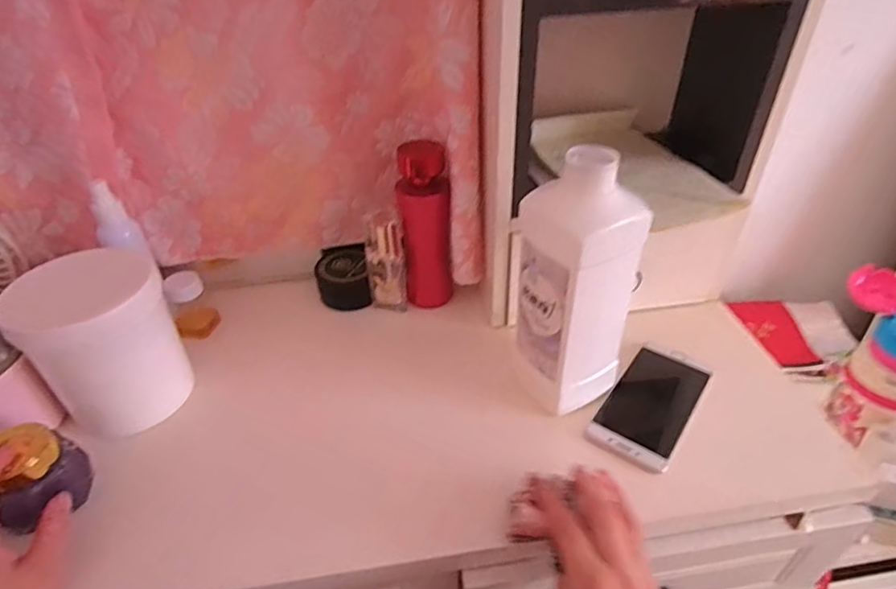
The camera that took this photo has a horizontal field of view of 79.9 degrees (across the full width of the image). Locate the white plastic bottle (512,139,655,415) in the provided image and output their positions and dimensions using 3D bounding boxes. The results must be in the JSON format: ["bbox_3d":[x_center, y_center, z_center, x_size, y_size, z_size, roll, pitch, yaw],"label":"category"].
[{"bbox_3d":[0.105,-0.007,0.458,0.075,0.234,0.075,-22,42,-23],"label":"white plastic bottle"}]

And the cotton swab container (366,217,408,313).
[{"bbox_3d":[-0.067,-0.036,0.602,0.038,0.110,0.029,4,38,9],"label":"cotton swab container"}]

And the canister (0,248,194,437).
[{"bbox_3d":[-0.308,0.048,0.486,0.099,0.146,0.107,29,47,34],"label":"canister"}]

